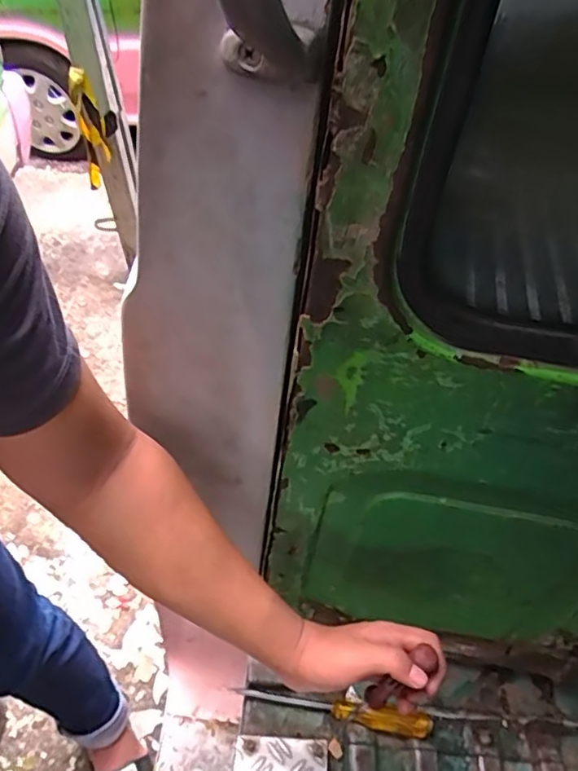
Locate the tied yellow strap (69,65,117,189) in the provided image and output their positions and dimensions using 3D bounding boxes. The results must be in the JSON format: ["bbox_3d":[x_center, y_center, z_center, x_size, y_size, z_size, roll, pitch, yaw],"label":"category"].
[{"bbox_3d":[-0.516,-0.686,1.577,0.105,0.331,0.073,-15,54,-11],"label":"tied yellow strap"}]

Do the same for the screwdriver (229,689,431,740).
[{"bbox_3d":[0.049,0.366,0.665,0.215,0.020,0.022,7,53,8],"label":"screwdriver"}]

